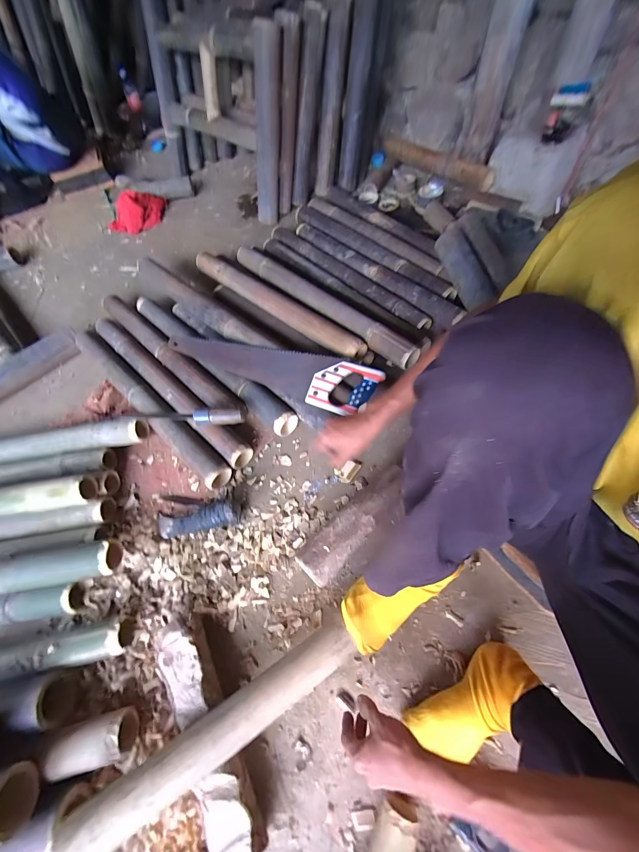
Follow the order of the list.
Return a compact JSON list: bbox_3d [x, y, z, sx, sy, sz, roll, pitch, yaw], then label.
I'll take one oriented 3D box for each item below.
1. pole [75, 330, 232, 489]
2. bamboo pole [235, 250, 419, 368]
[{"bbox_3d":[-0.451,-0.080,0.796,0.662,0.079,0.066,38,70,22],"label":"pole"},{"bbox_3d":[-0.014,-0.339,0.835,0.069,0.056,0.648,-41,65,-15],"label":"bamboo pole"}]

